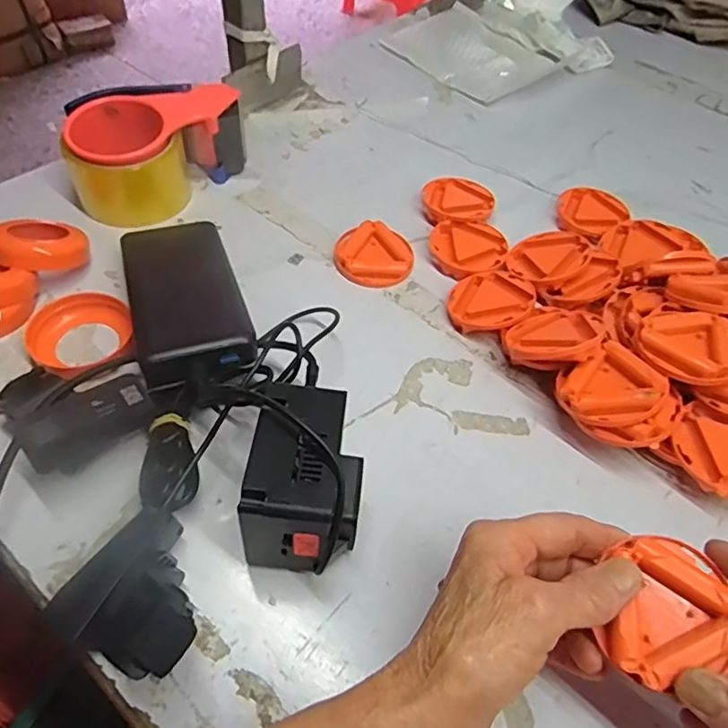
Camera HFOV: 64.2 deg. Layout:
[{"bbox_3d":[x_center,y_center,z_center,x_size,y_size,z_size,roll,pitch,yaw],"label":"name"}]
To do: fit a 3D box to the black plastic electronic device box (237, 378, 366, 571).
[{"bbox_3d":[-0.029,0.065,0.307,0.054,0.077,0.074,7,52,1],"label":"black plastic electronic device box"}]

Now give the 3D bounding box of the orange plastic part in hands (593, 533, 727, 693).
[{"bbox_3d":[0.135,0.109,0.254,0.059,0.014,0.059,-1,72,2],"label":"orange plastic part in hands"}]

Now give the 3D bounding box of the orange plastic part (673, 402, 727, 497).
[{"bbox_3d":[0.224,0.056,0.358,0.060,0.014,0.060,-5,53,7],"label":"orange plastic part"}]

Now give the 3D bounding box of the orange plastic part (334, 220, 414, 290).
[{"bbox_3d":[0.008,-0.089,0.475,0.060,0.014,0.062,2,52,-3],"label":"orange plastic part"}]

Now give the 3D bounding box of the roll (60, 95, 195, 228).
[{"bbox_3d":[-0.196,-0.167,0.487,0.091,0.070,0.080,-11,54,-13],"label":"roll"}]

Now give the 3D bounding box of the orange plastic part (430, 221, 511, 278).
[{"bbox_3d":[0.087,-0.097,0.487,0.062,0.013,0.060,31,56,18],"label":"orange plastic part"}]

